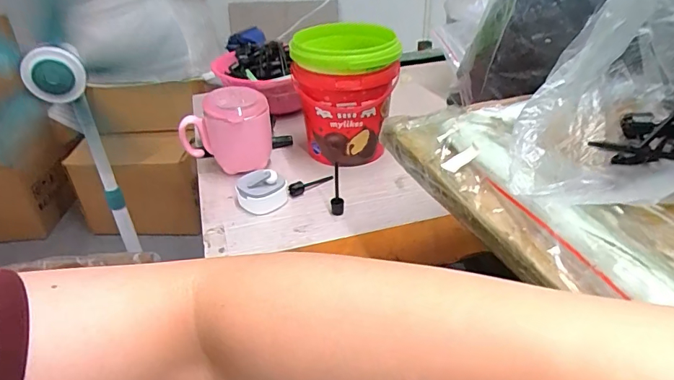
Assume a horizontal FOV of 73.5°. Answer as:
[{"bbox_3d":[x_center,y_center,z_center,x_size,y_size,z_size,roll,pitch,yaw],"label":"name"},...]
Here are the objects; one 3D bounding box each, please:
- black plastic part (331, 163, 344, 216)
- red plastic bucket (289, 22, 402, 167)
[{"bbox_3d":[0.000,0.000,0.507,0.014,0.064,0.014,-2,33,1],"label":"black plastic part"},{"bbox_3d":[0.012,-0.127,0.595,0.123,0.150,0.130,-2,33,1],"label":"red plastic bucket"}]

